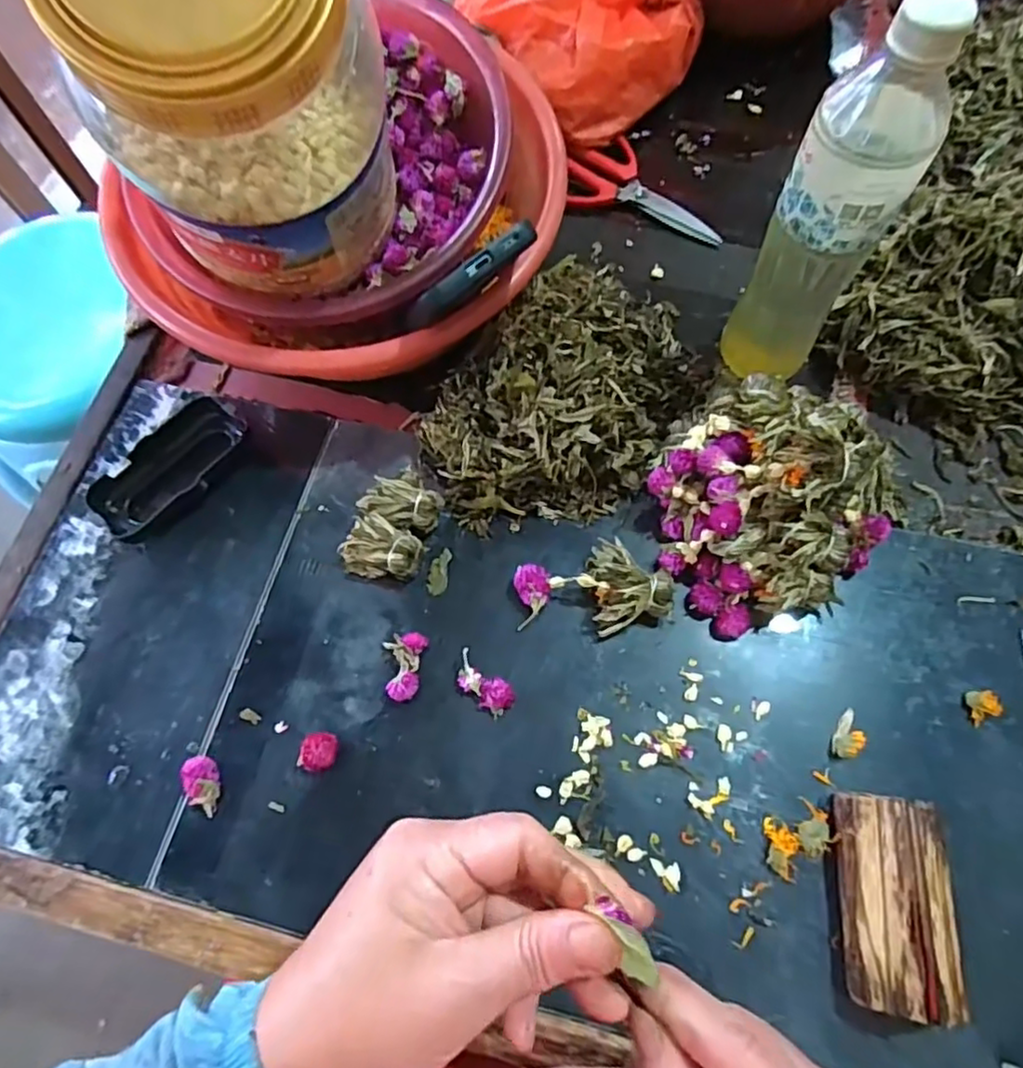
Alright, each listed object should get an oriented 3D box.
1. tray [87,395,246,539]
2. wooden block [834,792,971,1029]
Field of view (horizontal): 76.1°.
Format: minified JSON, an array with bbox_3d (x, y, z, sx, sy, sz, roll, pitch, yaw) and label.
[{"bbox_3d":[-0.231,-0.043,0.449,0.049,0.028,0.105,36,73,16],"label":"tray"},{"bbox_3d":[0.197,0.186,0.331,0.046,0.041,0.095,6,68,5],"label":"wooden block"}]

